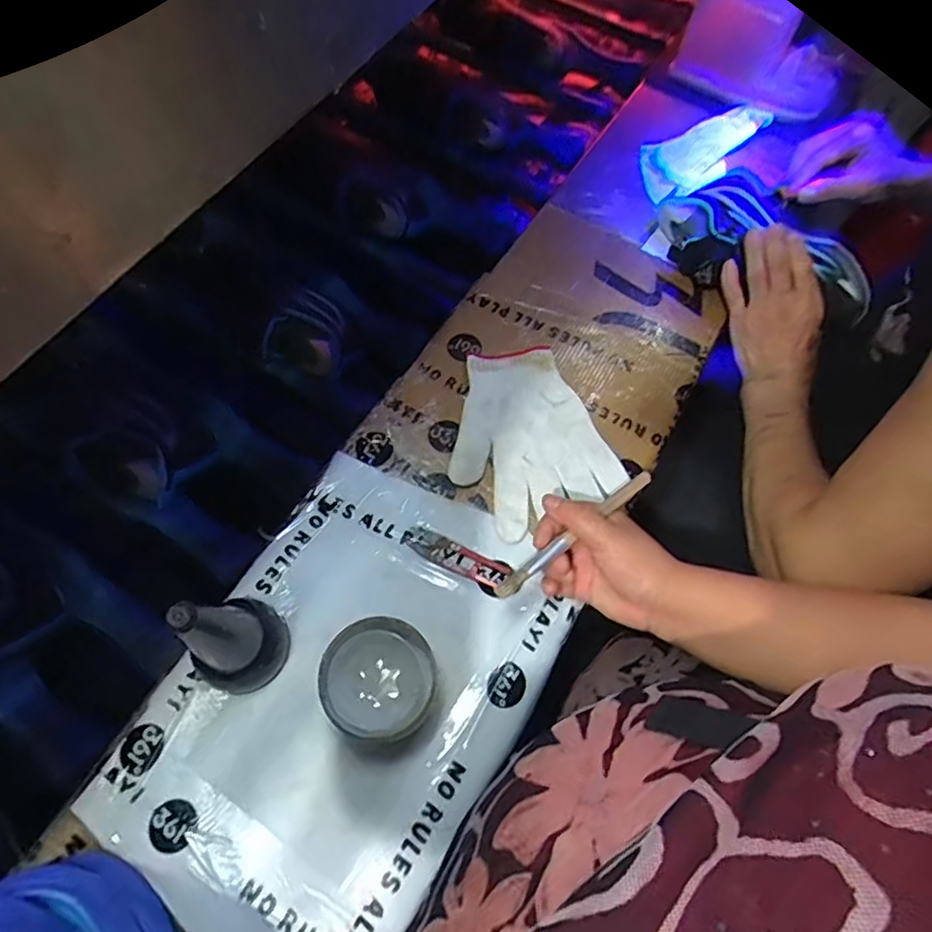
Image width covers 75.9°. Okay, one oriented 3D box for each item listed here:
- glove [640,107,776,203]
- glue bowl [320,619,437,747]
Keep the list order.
[{"bbox_3d":[0.280,-0.387,0.719,0.220,0.041,0.092,-36,70,-17],"label":"glove"},{"bbox_3d":[-0.062,0.156,0.436,0.077,0.053,0.076,1,64,-1],"label":"glue bowl"}]

